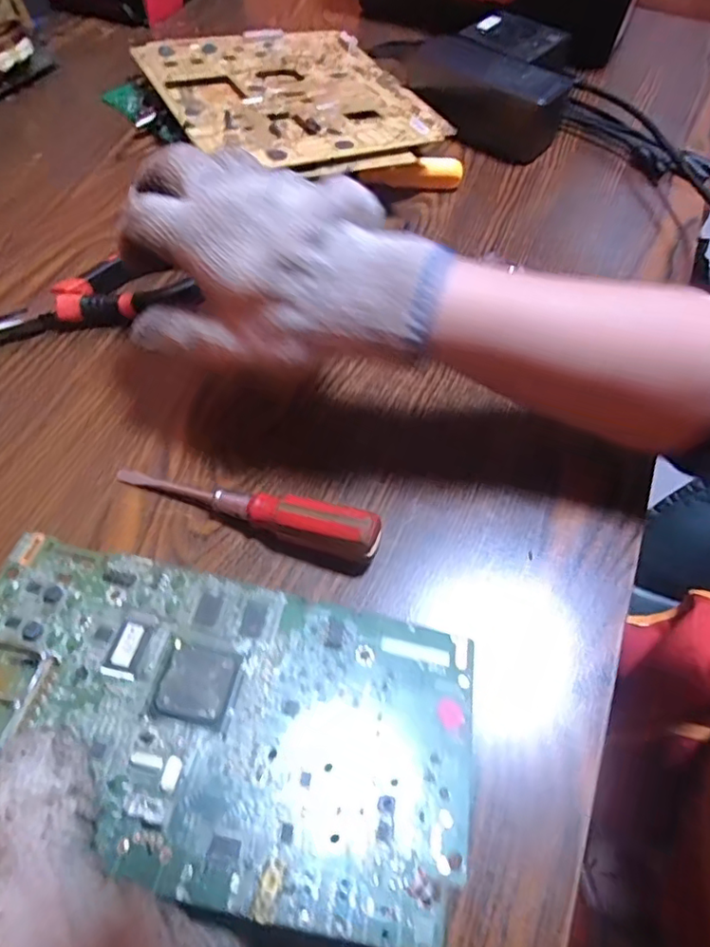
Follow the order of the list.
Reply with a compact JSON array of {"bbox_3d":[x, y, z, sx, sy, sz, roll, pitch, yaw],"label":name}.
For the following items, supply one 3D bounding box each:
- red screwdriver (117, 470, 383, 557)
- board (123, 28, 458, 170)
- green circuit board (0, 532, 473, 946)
[{"bbox_3d":[-0.055,0.016,0.279,0.137,0.028,0.018,15,59,8],"label":"red screwdriver"},{"bbox_3d":[-0.055,-0.316,0.464,0.198,0.009,0.277,-19,55,-16],"label":"board"},{"bbox_3d":[-0.049,0.084,0.199,0.183,0.007,0.103,14,50,-2],"label":"green circuit board"}]

